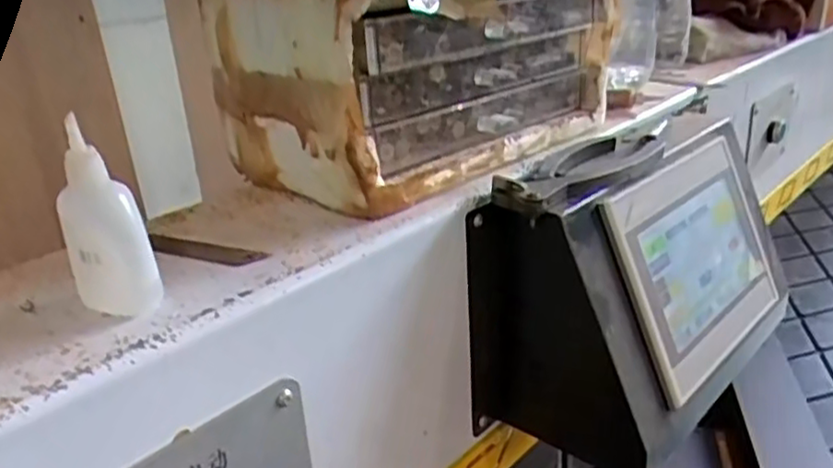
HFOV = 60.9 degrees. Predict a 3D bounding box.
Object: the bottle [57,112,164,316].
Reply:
[{"bbox_3d":[-0.144,-0.006,0.326,0.035,0.085,0.021,11,27,29],"label":"bottle"}]

